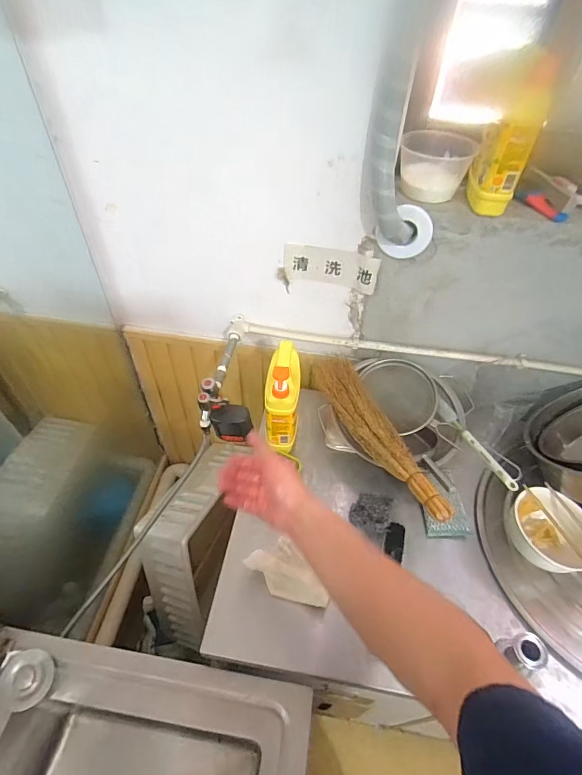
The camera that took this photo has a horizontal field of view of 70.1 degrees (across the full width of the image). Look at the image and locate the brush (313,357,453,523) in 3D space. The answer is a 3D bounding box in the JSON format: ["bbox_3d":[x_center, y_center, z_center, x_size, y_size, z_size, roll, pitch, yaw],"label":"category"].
[{"bbox_3d":[0.179,0.092,0.837,0.106,0.053,0.403,-20,53,-20],"label":"brush"}]

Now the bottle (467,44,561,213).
[{"bbox_3d":[0.337,-0.387,0.641,0.063,0.208,0.070,9,48,4],"label":"bottle"}]

